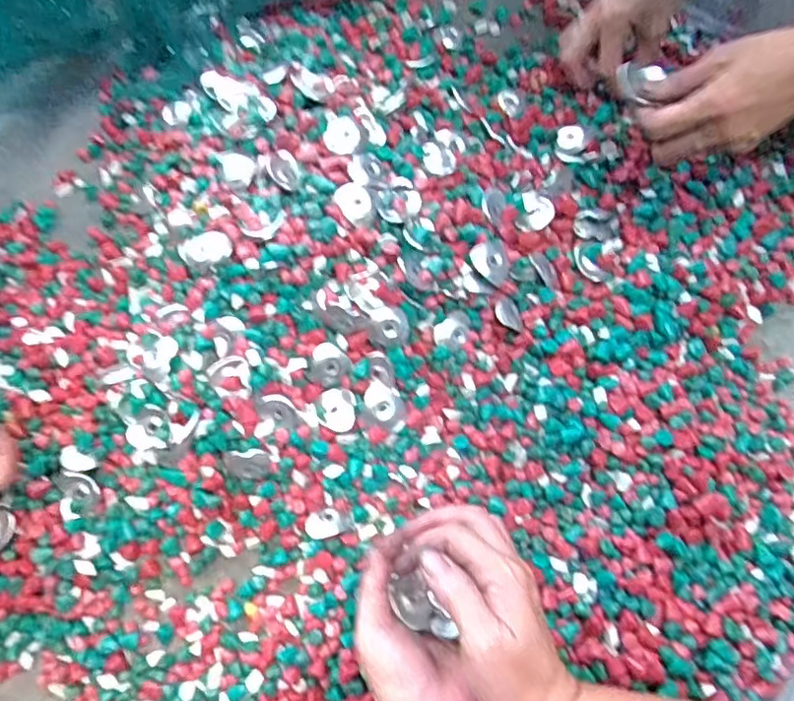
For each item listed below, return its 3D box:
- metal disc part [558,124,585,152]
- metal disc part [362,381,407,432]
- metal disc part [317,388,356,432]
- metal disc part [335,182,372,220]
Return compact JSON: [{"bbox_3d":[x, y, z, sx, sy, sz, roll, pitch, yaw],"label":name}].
[{"bbox_3d":[0.163,-0.200,0.564,0.027,0.004,0.023,23,109,33],"label":"metal disc part"},{"bbox_3d":[-0.010,0.046,0.497,0.035,0.010,0.039,6,77,-18],"label":"metal disc part"},{"bbox_3d":[-0.048,0.048,0.491,0.030,0.004,0.034,12,82,0],"label":"metal disc part"},{"bbox_3d":[-0.036,-0.126,0.505,0.028,0.006,0.034,-25,75,-5],"label":"metal disc part"}]

